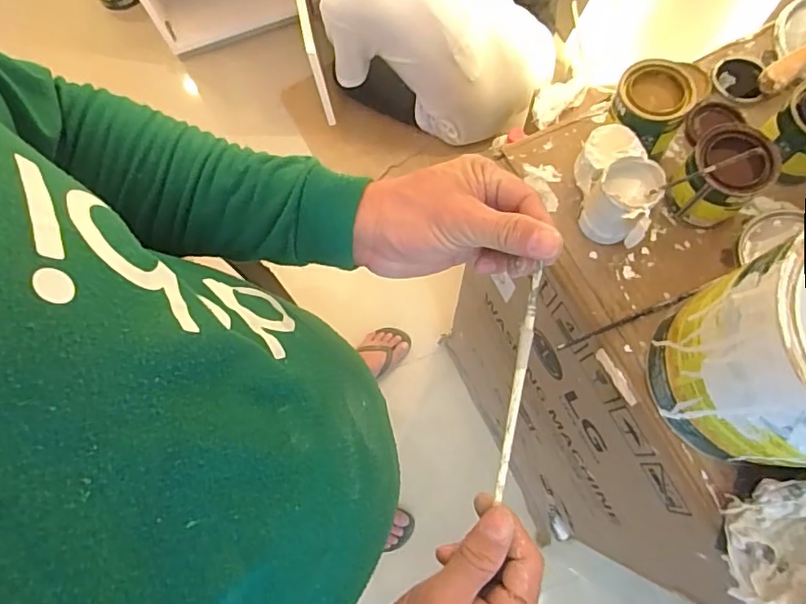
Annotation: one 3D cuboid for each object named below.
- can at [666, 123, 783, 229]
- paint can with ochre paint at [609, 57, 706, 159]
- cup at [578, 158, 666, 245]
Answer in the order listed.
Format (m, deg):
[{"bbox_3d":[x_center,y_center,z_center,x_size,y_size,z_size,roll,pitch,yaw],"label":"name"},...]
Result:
[{"bbox_3d":[0.299,-0.119,0.507,0.066,0.081,0.064,0,73,2],"label":"can"},{"bbox_3d":[0.244,-0.190,0.535,0.072,0.070,0.074,0,73,2],"label":"paint can with ochre paint"},{"bbox_3d":[0.201,-0.092,0.509,0.055,0.080,0.061,35,77,12],"label":"cup"}]

